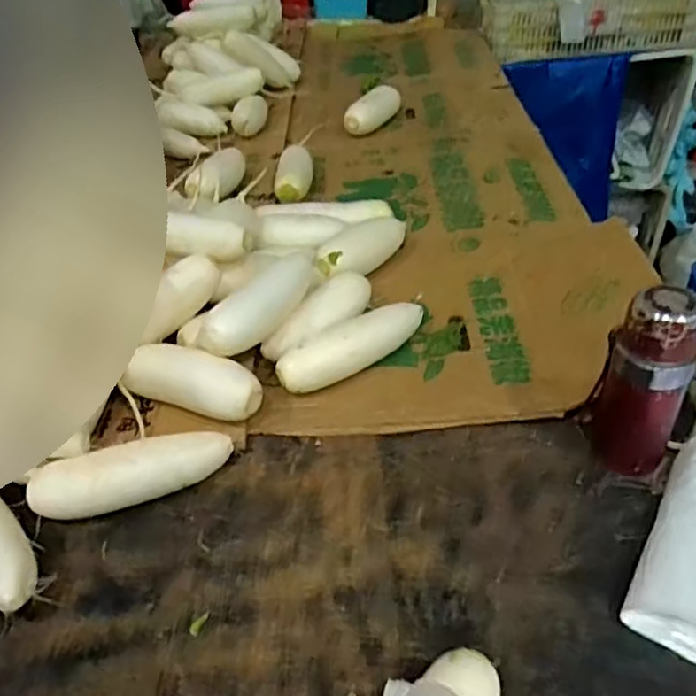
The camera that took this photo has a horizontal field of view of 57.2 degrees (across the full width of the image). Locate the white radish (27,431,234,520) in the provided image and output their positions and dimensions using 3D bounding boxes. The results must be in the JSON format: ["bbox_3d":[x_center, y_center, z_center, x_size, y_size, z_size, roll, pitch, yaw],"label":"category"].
[{"bbox_3d":[-0.212,0.131,0.641,0.187,0.059,0.053,-13,42,-9],"label":"white radish"}]

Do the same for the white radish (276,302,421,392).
[{"bbox_3d":[0.007,-0.005,0.774,0.202,0.055,0.055,-30,47,-26],"label":"white radish"}]

